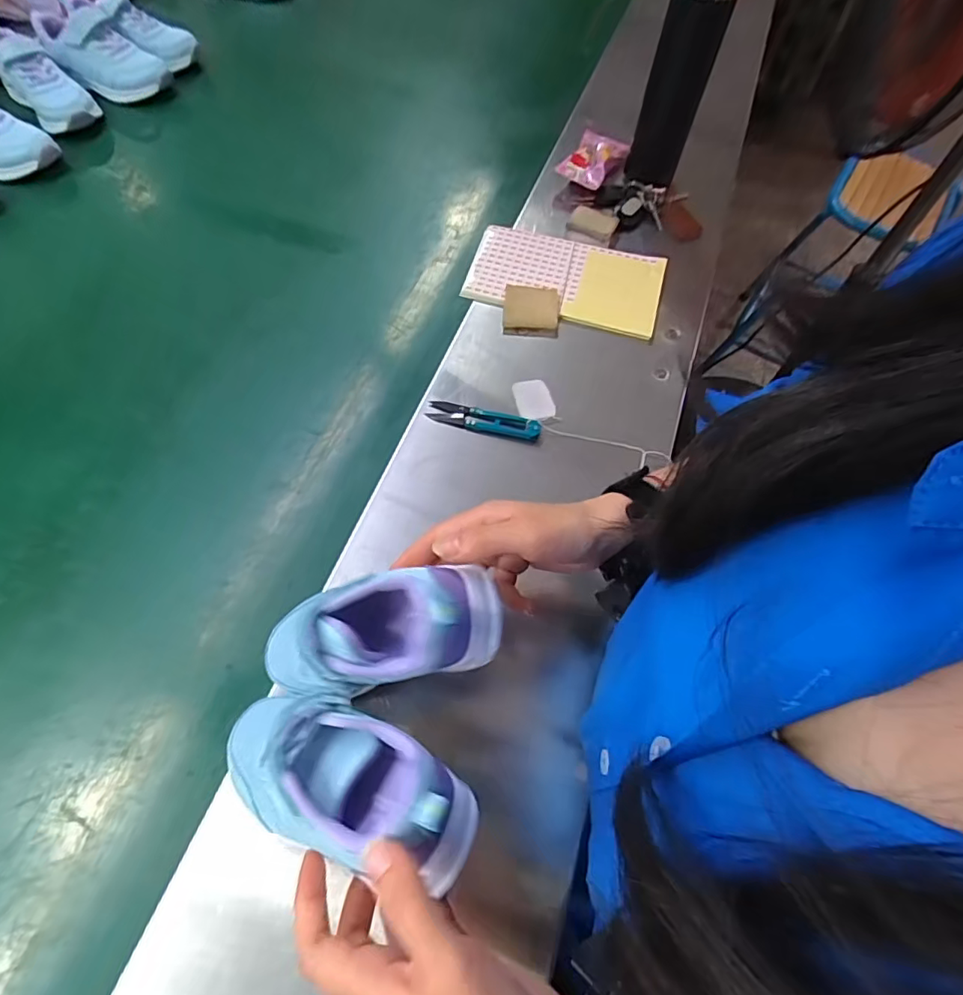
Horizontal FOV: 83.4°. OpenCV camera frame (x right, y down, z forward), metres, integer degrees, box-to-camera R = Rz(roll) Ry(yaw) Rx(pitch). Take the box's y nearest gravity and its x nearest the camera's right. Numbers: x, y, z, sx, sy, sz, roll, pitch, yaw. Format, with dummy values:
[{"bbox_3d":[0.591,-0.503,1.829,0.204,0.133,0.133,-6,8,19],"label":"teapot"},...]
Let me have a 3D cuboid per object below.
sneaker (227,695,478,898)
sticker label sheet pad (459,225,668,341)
[{"bbox_3d":[-0.084,0.153,0.303,0.163,0.063,0.068,6,59,30],"label":"sneaker"},{"bbox_3d":[0.095,-0.249,0.613,0.213,0.010,0.123,14,64,6],"label":"sticker label sheet pad"}]

